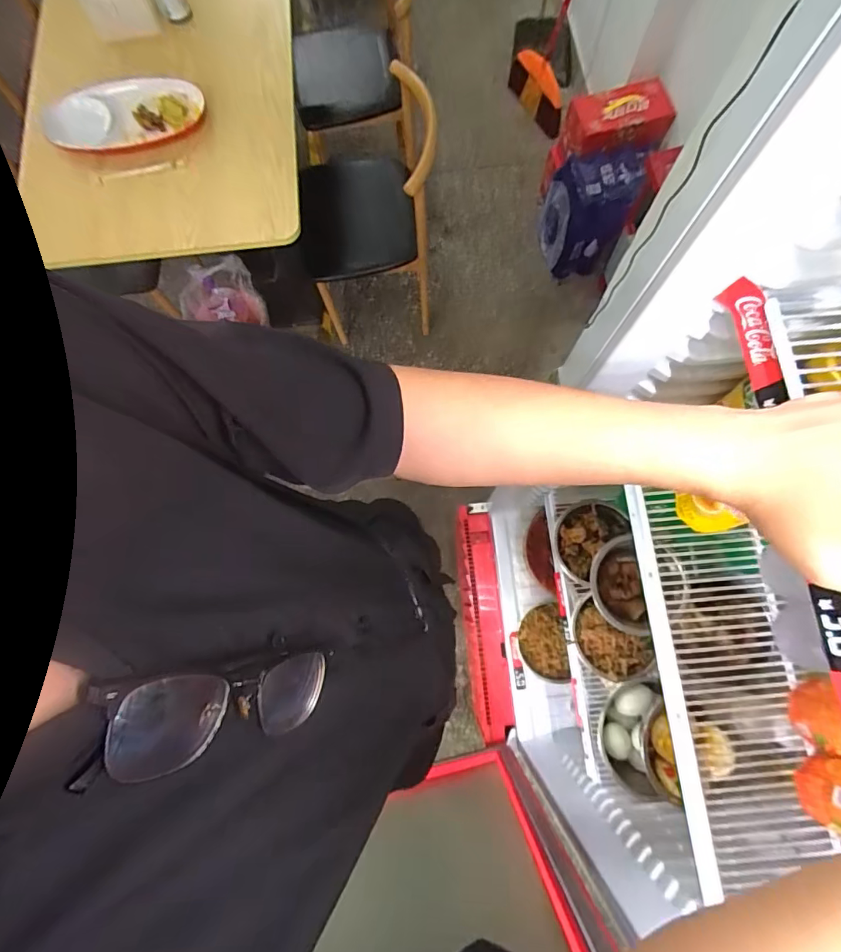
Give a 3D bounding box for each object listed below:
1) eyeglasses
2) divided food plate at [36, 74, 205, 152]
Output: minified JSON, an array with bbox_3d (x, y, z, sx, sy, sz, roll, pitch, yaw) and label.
[{"bbox_3d":[-0.099,0.115,0.237,0.024,0.132,0.043,-10,74,31],"label":"eyeglasses"},{"bbox_3d":[-0.590,-0.720,0.946,0.309,0.041,0.139,-13,88,-5],"label":"divided food plate"}]

